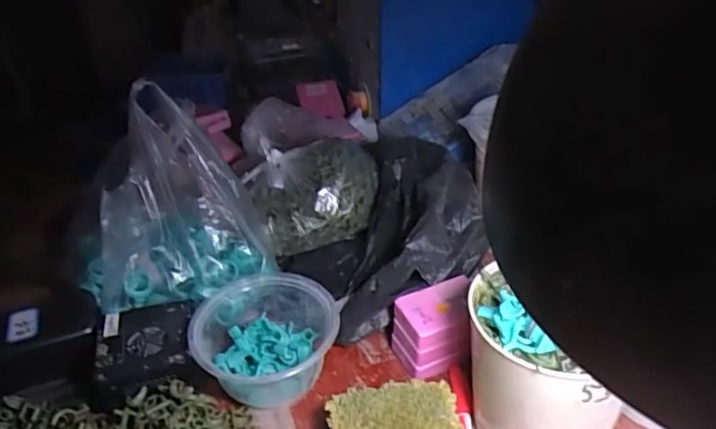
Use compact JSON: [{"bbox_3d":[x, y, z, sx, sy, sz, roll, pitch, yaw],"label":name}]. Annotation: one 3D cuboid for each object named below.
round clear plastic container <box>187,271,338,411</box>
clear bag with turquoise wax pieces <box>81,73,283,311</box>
[{"bbox_3d":[-0.074,0.103,0.467,0.113,0.062,0.094,0,34,2],"label":"round clear plastic container"},{"bbox_3d":[-0.157,-0.005,0.473,0.144,0.155,0.089,0,33,4],"label":"clear bag with turquoise wax pieces"}]

